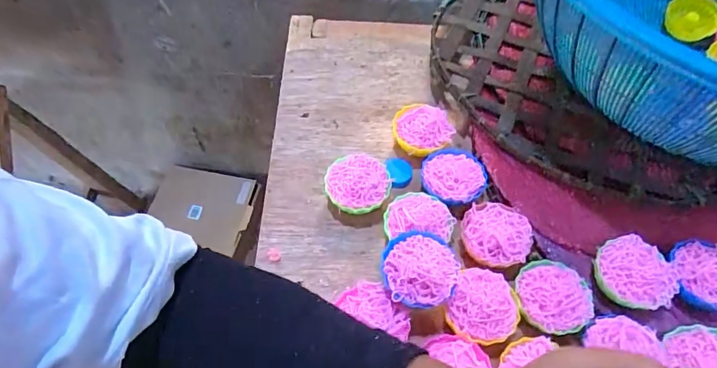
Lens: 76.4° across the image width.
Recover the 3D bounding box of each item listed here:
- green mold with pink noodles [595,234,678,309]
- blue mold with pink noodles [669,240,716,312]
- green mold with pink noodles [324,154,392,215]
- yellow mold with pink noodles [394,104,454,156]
[{"bbox_3d":[0.232,0.075,0.382,0.062,0.024,0.055,34,60,20],"label":"green mold with pink noodles"},{"bbox_3d":[0.294,0.078,0.384,0.056,0.028,0.053,2,54,-2],"label":"blue mold with pink noodles"},{"bbox_3d":[0.000,0.001,0.439,0.059,0.031,0.060,9,55,3],"label":"green mold with pink noodles"},{"bbox_3d":[0.067,-0.056,0.478,0.060,0.028,0.058,2,54,-2],"label":"yellow mold with pink noodles"}]

